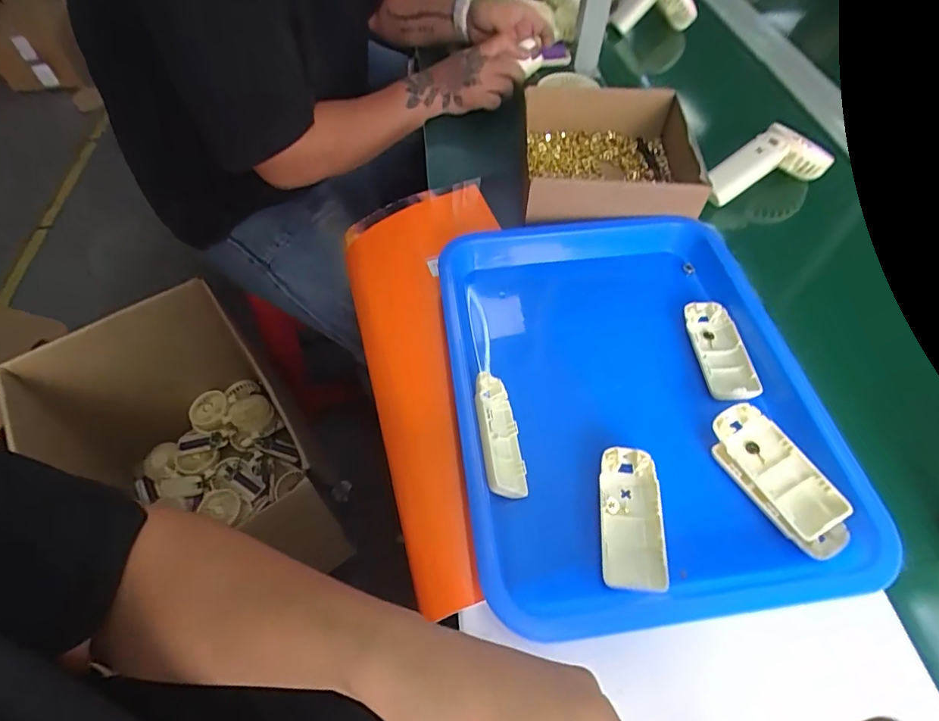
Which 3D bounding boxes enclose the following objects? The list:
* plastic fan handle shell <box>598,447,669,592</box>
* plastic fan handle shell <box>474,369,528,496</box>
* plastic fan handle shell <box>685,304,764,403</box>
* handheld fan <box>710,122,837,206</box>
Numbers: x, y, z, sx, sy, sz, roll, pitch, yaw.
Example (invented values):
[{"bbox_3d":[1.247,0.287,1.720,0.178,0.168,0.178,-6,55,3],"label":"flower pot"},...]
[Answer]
[{"bbox_3d":[0.125,0.121,0.377,0.046,0.013,0.105,7,57,0],"label":"plastic fan handle shell"},{"bbox_3d":[0.024,0.061,0.407,0.018,0.048,0.101,-26,54,27],"label":"plastic fan handle shell"},{"bbox_3d":[0.239,-0.010,0.466,0.053,0.014,0.107,-5,58,-7],"label":"plastic fan handle shell"},{"bbox_3d":[0.375,-0.248,0.614,0.177,0.050,0.072,-24,62,-18],"label":"handheld fan"}]

